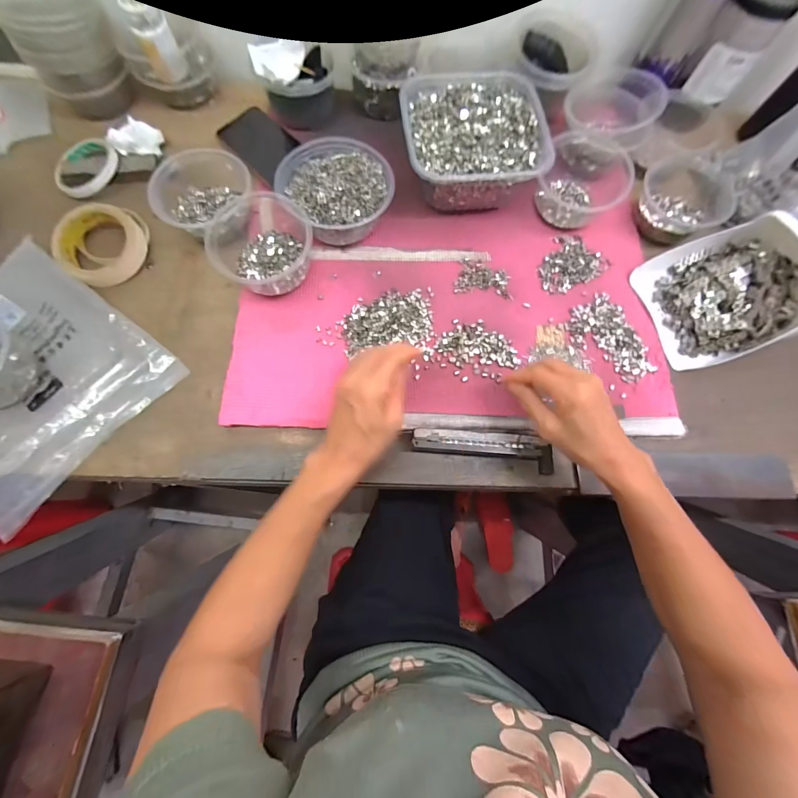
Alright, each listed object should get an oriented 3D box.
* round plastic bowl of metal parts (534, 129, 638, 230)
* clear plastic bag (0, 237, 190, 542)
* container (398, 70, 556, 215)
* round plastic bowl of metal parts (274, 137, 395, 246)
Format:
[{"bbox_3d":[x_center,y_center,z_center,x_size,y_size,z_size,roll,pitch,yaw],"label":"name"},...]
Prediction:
[{"bbox_3d":[0.243,-0.295,0.474,0.108,0.065,0.126,20,74,4],"label":"round plastic bowl of metal parts"},{"bbox_3d":[-0.416,-0.033,0.393,0.257,0.031,0.236,42,76,10],"label":"clear plastic bag"},{"bbox_3d":[0.090,-0.335,0.475,0.172,0.077,0.175,-10,74,-5],"label":"container"},{"bbox_3d":[-0.077,-0.260,0.454,0.126,0.062,0.138,-40,79,-13],"label":"round plastic bowl of metal parts"}]

